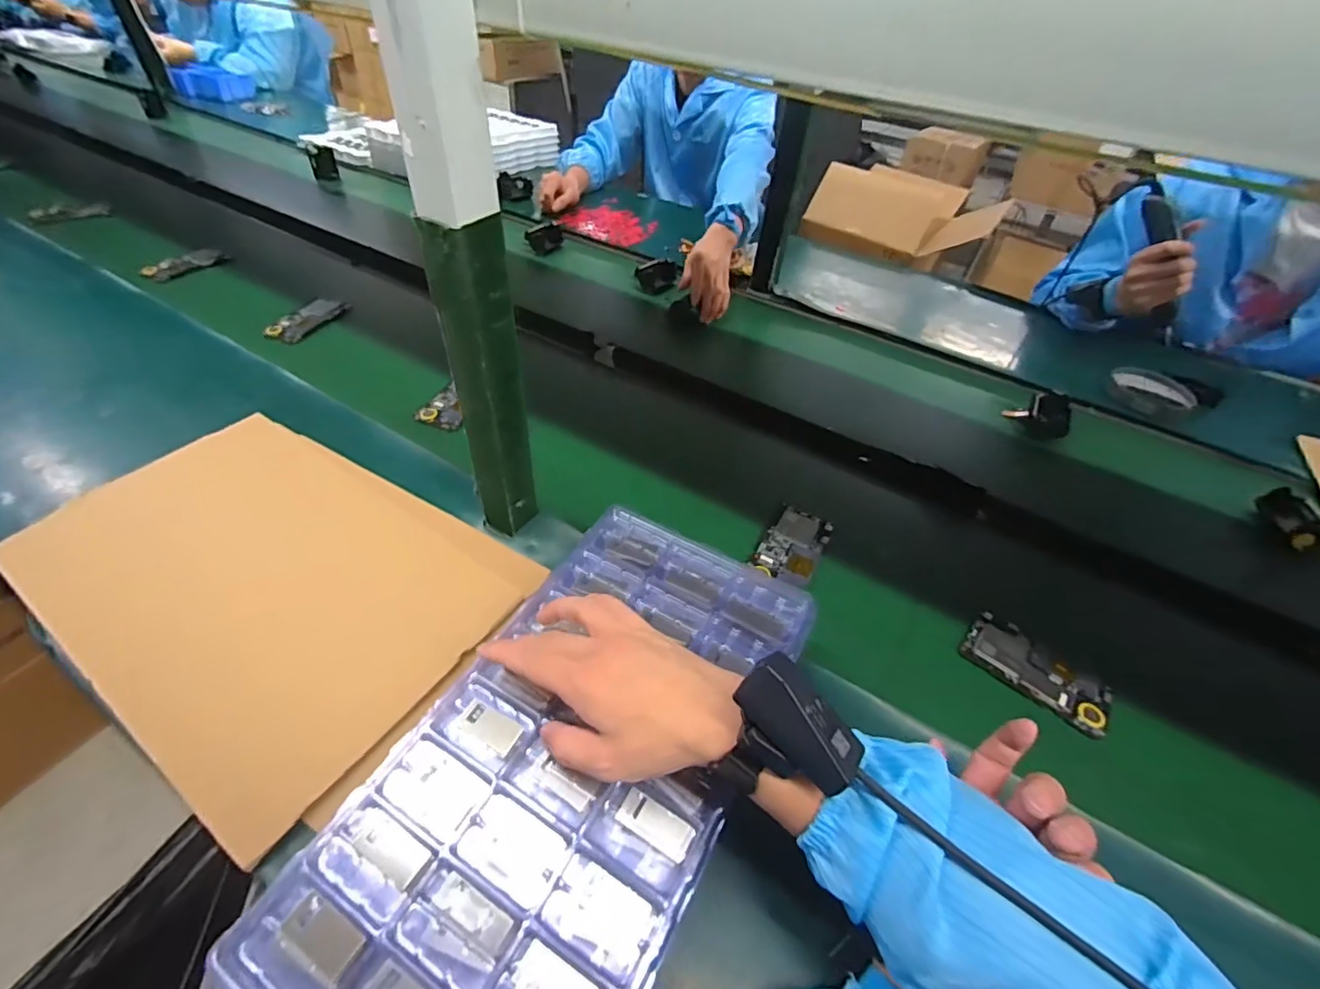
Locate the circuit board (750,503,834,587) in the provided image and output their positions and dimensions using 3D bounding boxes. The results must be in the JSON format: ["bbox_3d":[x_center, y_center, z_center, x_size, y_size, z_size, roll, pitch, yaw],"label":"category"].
[{"bbox_3d":[0.147,0.054,0.612,0.062,0.009,0.108,24,46,19],"label":"circuit board"}]

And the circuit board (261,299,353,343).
[{"bbox_3d":[-0.556,-0.275,0.876,0.067,0.011,0.130,16,44,11],"label":"circuit board"}]

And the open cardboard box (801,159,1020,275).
[{"bbox_3d":[0.559,-0.661,1.317,0.426,0.141,0.184,24,46,19],"label":"open cardboard box"}]

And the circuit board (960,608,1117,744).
[{"bbox_3d":[0.355,0.166,0.527,0.123,0.016,0.065,34,50,27],"label":"circuit board"}]

